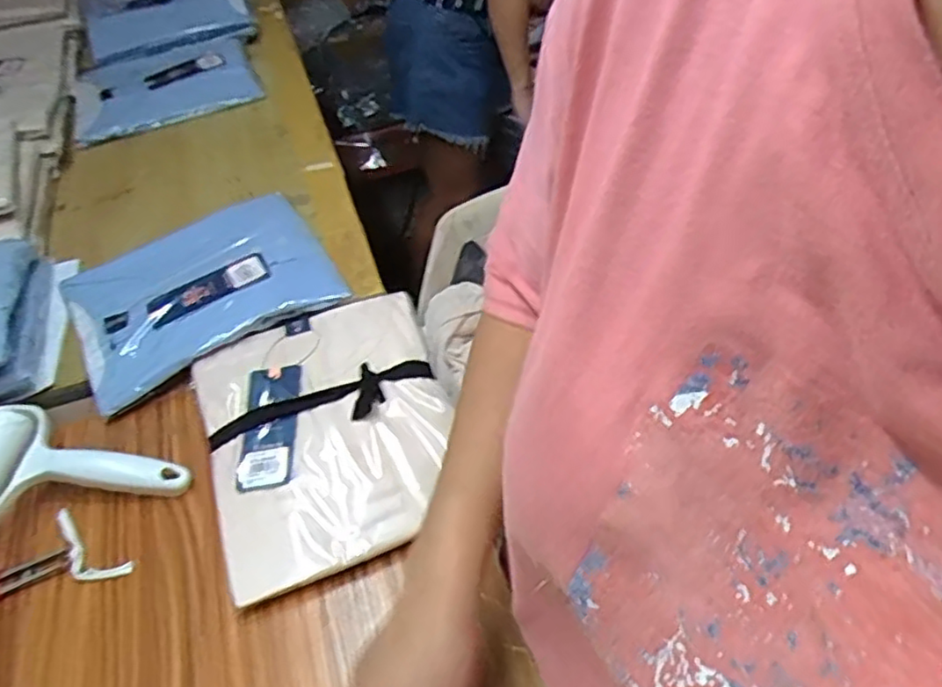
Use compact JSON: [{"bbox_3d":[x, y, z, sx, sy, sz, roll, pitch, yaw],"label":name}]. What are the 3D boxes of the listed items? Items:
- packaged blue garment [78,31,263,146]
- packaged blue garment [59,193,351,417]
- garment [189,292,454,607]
[{"bbox_3d":[-0.454,-0.388,0.982,0.253,0.030,0.224,-19,48,-10],"label":"packaged blue garment"},{"bbox_3d":[-0.274,-0.064,0.664,0.249,0.022,0.191,-27,52,-20],"label":"packaged blue garment"},{"bbox_3d":[-0.120,0.068,0.562,0.203,0.041,0.250,-20,50,-15],"label":"garment"}]

